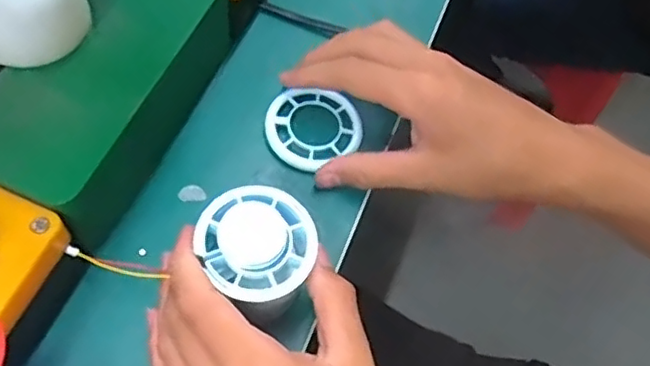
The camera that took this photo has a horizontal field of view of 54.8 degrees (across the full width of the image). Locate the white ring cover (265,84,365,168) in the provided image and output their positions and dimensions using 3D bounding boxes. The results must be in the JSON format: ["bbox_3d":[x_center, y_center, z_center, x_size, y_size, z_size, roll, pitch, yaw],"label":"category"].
[{"bbox_3d":[-0.008,-0.034,0.373,0.055,0.011,0.051,-30,65,-21],"label":"white ring cover"}]

